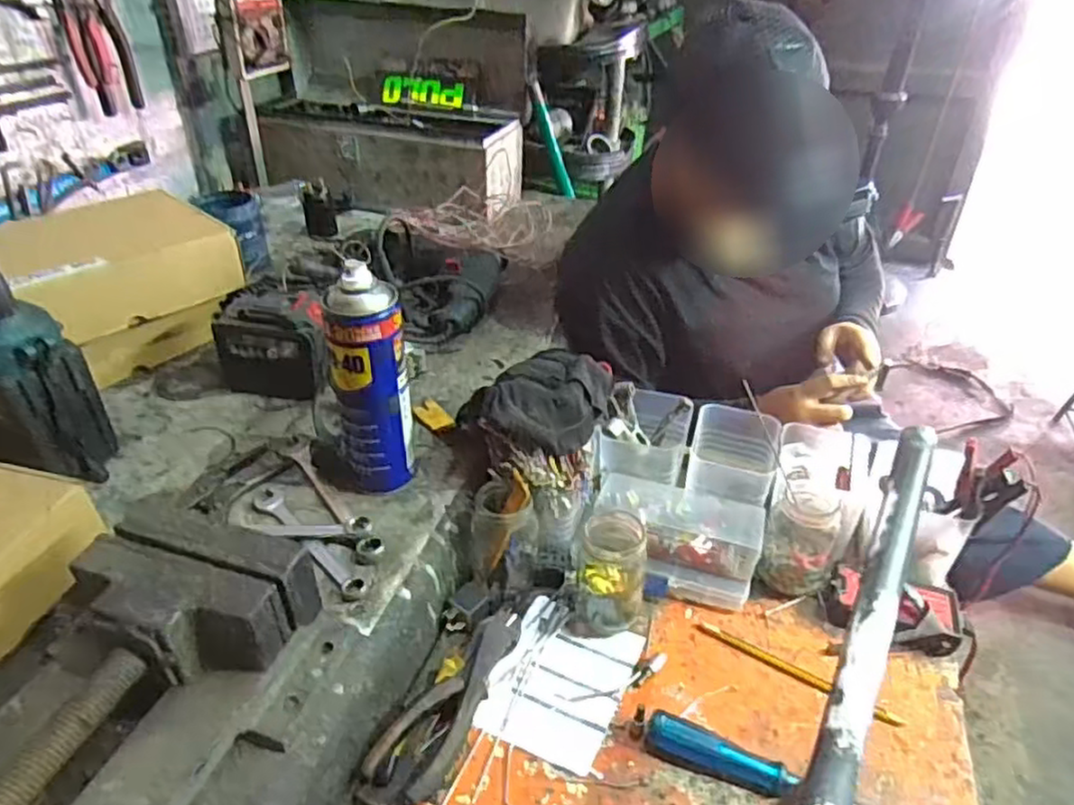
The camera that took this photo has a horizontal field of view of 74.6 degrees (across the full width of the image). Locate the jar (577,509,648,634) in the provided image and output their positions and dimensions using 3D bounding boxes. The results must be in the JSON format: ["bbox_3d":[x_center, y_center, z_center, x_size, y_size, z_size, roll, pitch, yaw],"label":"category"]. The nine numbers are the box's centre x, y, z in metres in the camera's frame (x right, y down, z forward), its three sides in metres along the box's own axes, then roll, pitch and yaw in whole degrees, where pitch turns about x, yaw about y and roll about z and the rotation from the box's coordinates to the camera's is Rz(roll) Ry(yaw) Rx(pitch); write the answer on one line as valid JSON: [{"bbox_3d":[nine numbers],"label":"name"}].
[{"bbox_3d":[0.068,0.152,0.628,0.060,0.101,0.056,3,36,1],"label":"jar"}]

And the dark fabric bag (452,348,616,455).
[{"bbox_3d":[0.001,-0.005,0.702,0.108,0.064,0.156,30,44,33],"label":"dark fabric bag"}]

